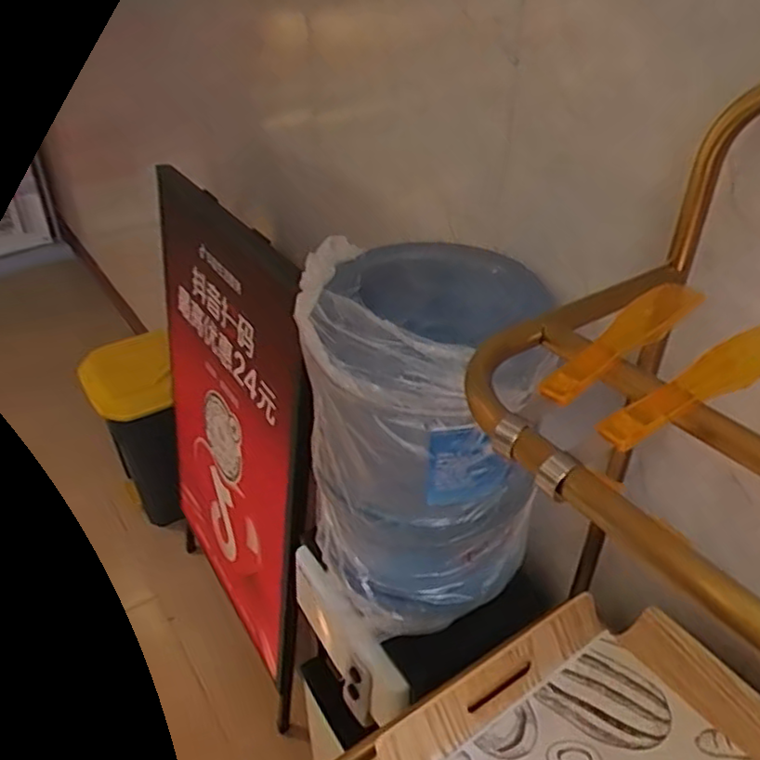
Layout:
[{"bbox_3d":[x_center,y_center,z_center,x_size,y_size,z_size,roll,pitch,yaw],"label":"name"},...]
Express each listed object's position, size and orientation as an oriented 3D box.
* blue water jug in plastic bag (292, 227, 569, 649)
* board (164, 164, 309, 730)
[{"bbox_3d":[0.036,0.062,0.711,0.217,0.379,0.224,-7,37,-11],"label":"blue water jug in plastic bag"},{"bbox_3d":[-0.296,0.122,1.281,0.047,0.943,0.474,-19,38,-36],"label":"board"}]

